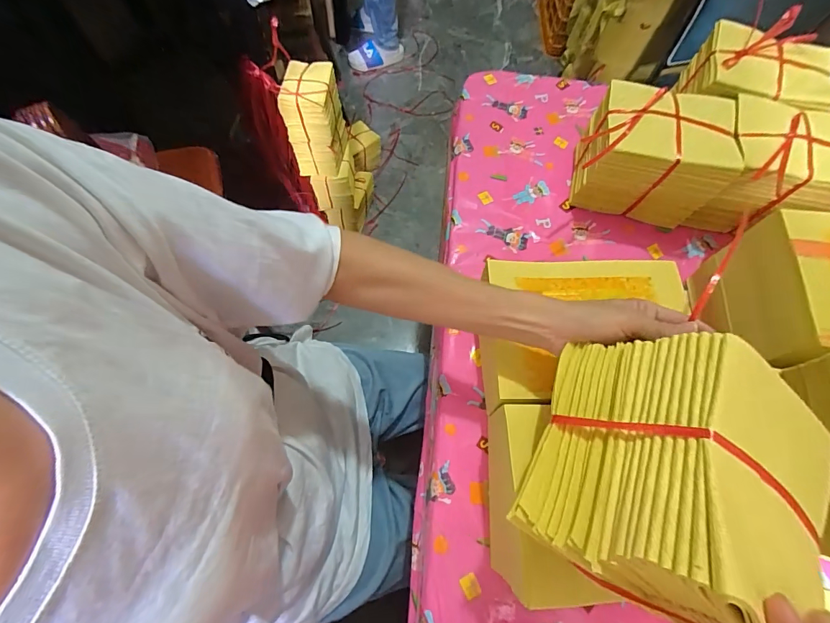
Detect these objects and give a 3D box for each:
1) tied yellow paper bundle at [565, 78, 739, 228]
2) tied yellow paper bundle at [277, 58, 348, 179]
[{"bbox_3d":[0.321,-0.210,0.564,0.175,0.136,0.119,8,68,0],"label":"tied yellow paper bundle"},{"bbox_3d":[-0.286,-0.542,1.169,0.138,0.278,0.168,6,68,0],"label":"tied yellow paper bundle"}]

